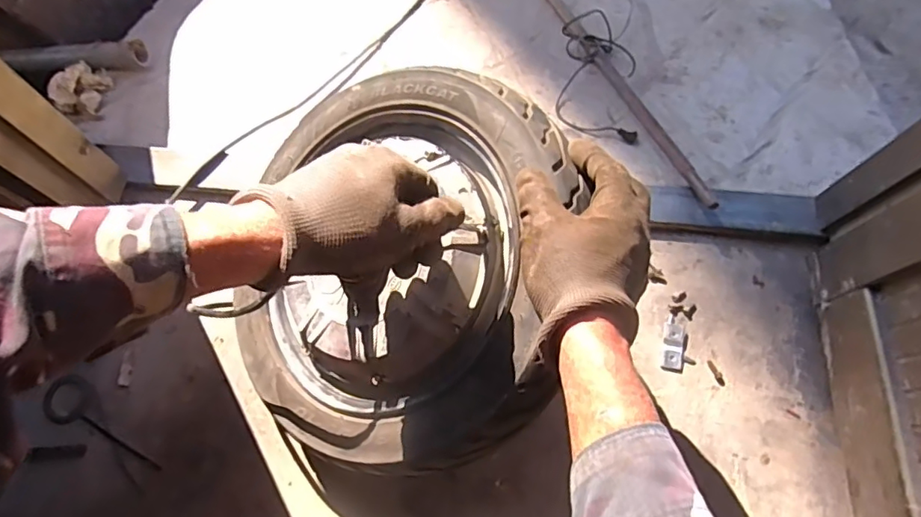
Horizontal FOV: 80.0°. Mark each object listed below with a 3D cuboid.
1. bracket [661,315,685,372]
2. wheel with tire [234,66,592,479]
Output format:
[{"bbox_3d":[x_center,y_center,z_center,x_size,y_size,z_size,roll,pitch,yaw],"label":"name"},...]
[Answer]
[{"bbox_3d":[0.238,0.094,0.614,0.024,0.007,0.060,8,66,7],"label":"bracket"},{"bbox_3d":[-0.047,0.007,0.505,0.314,0.115,0.338,9,84,28],"label":"wheel with tire"}]

